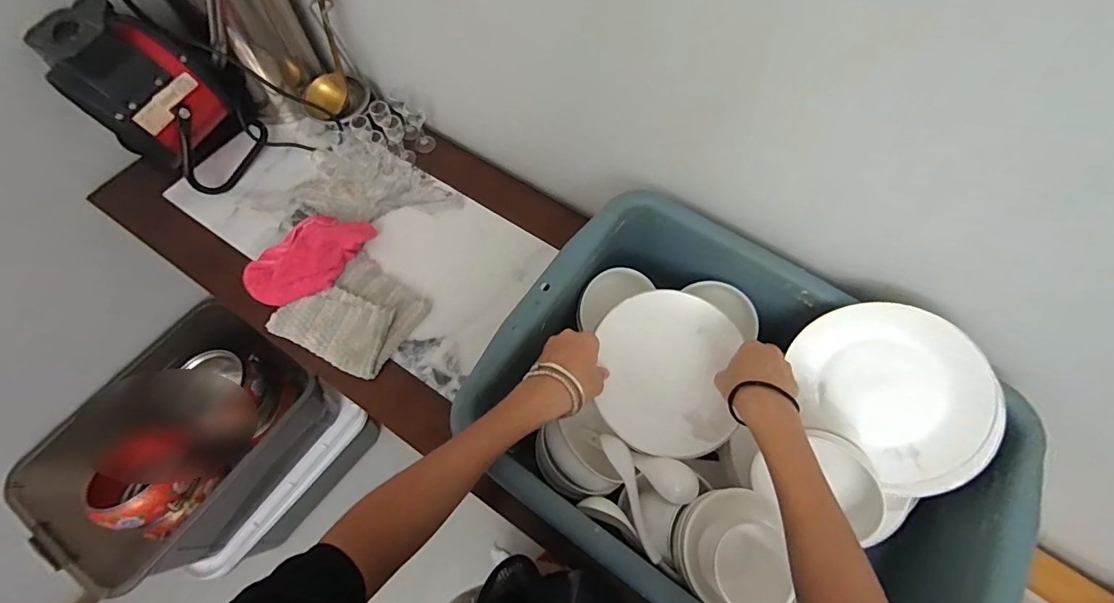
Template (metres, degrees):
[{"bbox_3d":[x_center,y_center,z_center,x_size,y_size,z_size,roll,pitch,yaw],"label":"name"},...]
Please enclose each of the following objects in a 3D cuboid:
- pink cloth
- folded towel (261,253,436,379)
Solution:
[{"bbox_3d":[-0.350,-0.061,0.673,0.185,0.054,0.106,-26,69,-13],"label":"pink cloth"},{"bbox_3d":[-0.281,0.022,0.652,0.162,0.029,0.158,34,69,13],"label":"folded towel"}]

